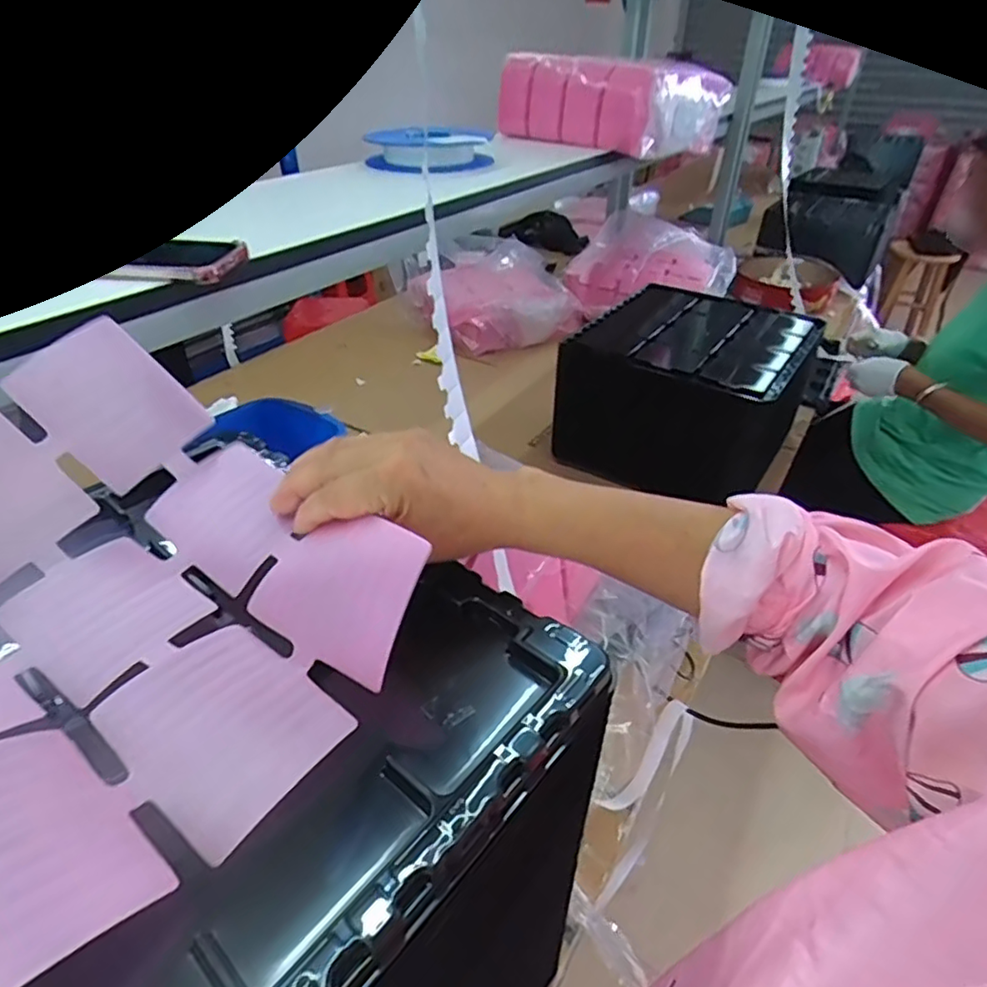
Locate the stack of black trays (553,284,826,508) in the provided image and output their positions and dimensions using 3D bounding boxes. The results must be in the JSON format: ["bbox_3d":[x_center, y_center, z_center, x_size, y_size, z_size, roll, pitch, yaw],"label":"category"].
[{"bbox_3d":[0.362,-0.188,1.113,0.359,0.251,0.363,24,43,27],"label":"stack of black trays"}]

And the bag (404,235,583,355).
[{"bbox_3d":[-0.011,-0.519,1.562,0.390,0.152,0.350,-11,39,-14],"label":"bag"}]

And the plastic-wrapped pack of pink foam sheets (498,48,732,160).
[{"bbox_3d":[0.224,-0.751,1.159,0.256,0.131,0.352,-29,46,-33],"label":"plastic-wrapped pack of pink foam sheets"}]

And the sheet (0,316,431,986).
[{"bbox_3d":[-0.226,0.055,0.263,0.300,0.069,0.303,25,44,29],"label":"sheet"}]

